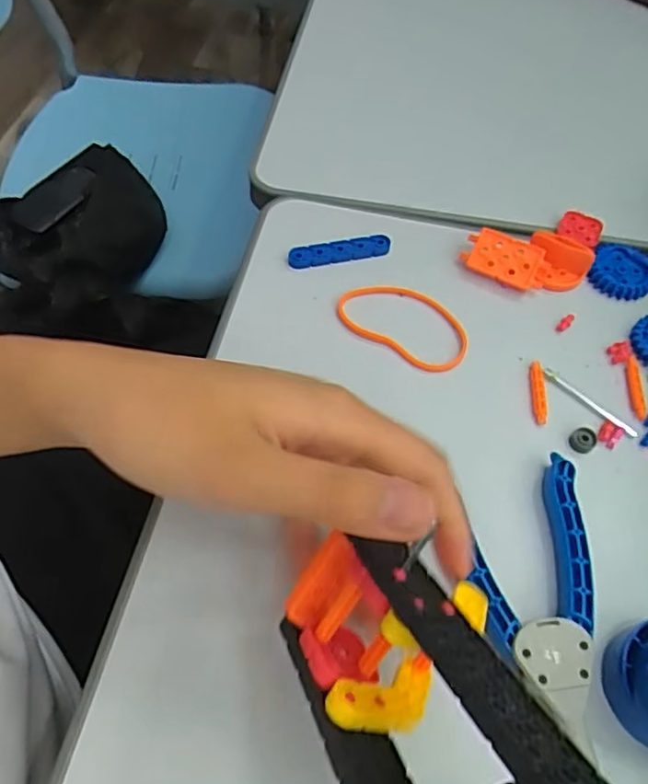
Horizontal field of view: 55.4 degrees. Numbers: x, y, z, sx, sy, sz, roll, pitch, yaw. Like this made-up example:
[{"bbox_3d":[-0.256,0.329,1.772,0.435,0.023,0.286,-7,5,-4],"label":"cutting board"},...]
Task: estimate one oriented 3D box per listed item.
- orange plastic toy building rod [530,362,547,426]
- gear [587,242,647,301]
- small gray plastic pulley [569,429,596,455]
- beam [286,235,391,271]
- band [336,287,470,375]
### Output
[{"bbox_3d":[0.113,0.000,0.325,0.007,0.005,0.037,5,59,1],"label":"orange plastic toy building rod"},{"bbox_3d":[0.180,-0.073,0.372,0.038,0.007,0.039,22,61,11],"label":"gear"},{"bbox_3d":[0.130,0.024,0.311,0.014,0.006,0.012,-37,67,-21],"label":"small gray plastic pulley"},{"bbox_3d":[0.010,-0.085,0.370,0.062,0.005,0.013,-14,61,-10],"label":"beam"},{"bbox_3d":[0.045,-0.040,0.344,0.075,0.006,0.045,29,63,14],"label":"band"}]

